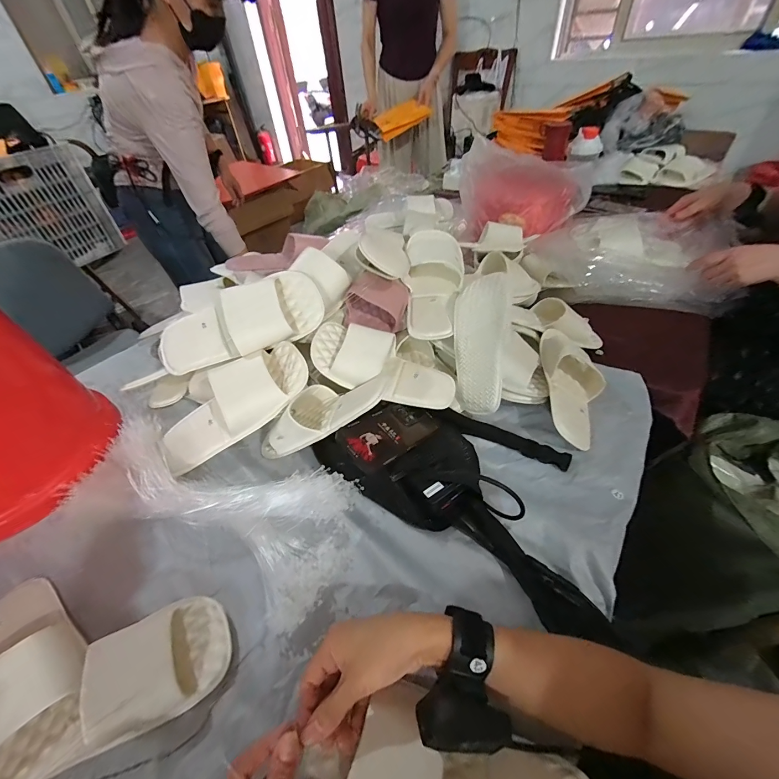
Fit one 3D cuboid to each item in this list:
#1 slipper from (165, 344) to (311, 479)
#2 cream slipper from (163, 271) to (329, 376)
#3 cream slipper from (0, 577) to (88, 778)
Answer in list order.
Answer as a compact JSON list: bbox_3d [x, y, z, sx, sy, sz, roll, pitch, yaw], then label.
[{"bbox_3d":[-0.241,0.019,0.519,0.253,0.073,0.104,-38,48,3],"label":"slipper"},{"bbox_3d":[-0.240,-0.102,0.548,0.273,0.068,0.108,-19,87,5],"label":"cream slipper"},{"bbox_3d":[-0.367,0.269,0.346,0.220,0.063,0.087,20,50,40],"label":"cream slipper"}]

